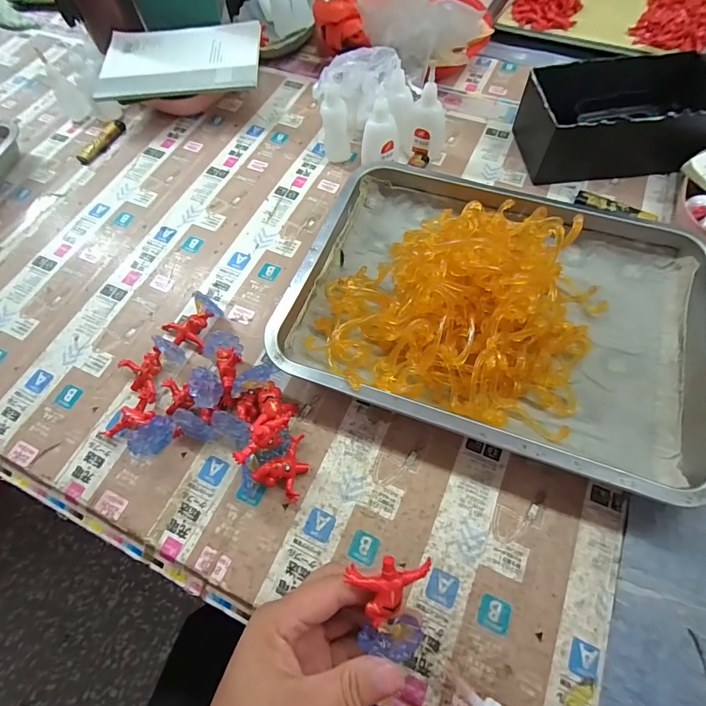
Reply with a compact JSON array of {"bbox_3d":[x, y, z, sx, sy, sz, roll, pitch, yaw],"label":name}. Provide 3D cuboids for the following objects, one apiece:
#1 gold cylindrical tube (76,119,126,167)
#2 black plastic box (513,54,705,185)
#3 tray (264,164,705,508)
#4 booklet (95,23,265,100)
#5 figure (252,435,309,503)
[{"bbox_3d":[-0.341,-0.287,0.547,0.014,0.013,0.082,22,67,14],"label":"gold cylindrical tube"},{"bbox_3d":[0.297,-0.255,0.434,0.202,0.072,0.116,-5,64,1],"label":"black plastic box"},{"bbox_3d":[0.125,-0.054,0.339,0.340,0.072,0.260,17,66,12],"label":"tray"},{"bbox_3d":[-0.217,-0.373,0.516,0.195,0.019,0.129,-5,64,1],"label":"booklet"},{"bbox_3d":[-0.048,0.086,0.309,0.035,0.019,0.044,25,68,15],"label":"figure"}]

